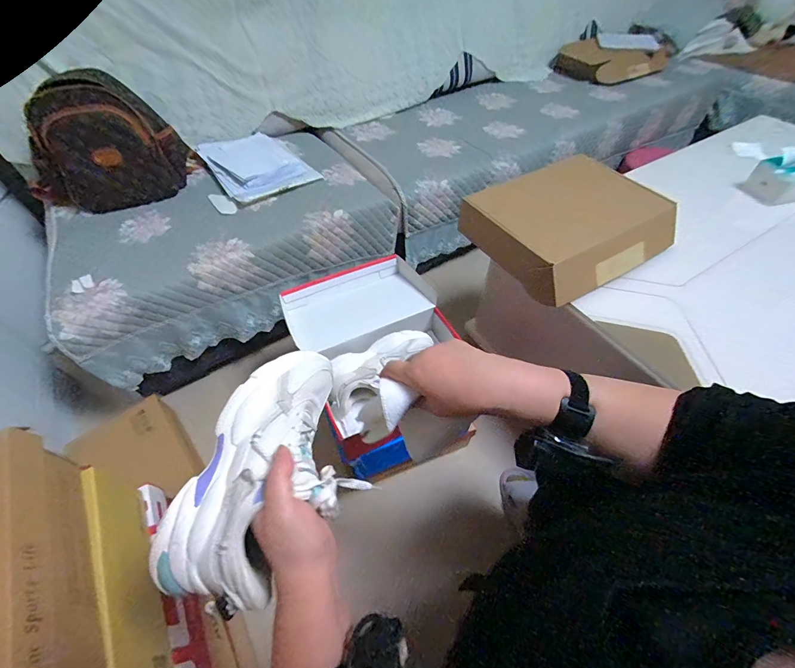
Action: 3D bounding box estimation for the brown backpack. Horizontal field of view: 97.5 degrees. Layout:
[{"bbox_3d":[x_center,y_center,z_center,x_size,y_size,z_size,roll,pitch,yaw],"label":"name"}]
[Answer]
[{"bbox_3d":[-0.728,-0.468,0.877,0.386,0.264,0.146,-37,59,-24],"label":"brown backpack"}]

